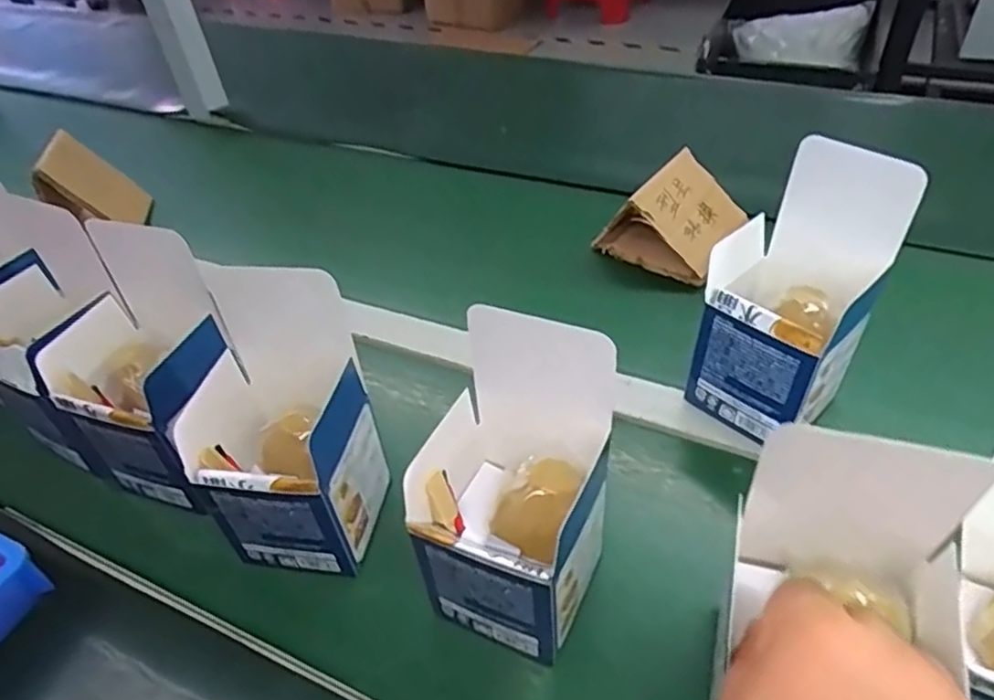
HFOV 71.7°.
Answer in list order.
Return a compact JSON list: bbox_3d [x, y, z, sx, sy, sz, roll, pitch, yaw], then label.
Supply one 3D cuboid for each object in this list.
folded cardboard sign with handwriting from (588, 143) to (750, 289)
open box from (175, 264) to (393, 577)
[{"bbox_3d":[0.167,-0.128,0.646,0.104,0.071,0.095,29,53,32],"label":"folded cardboard sign with handwriting"},{"bbox_3d":[-0.130,0.063,0.442,0.094,0.115,0.104,4,44,10],"label":"open box"}]

